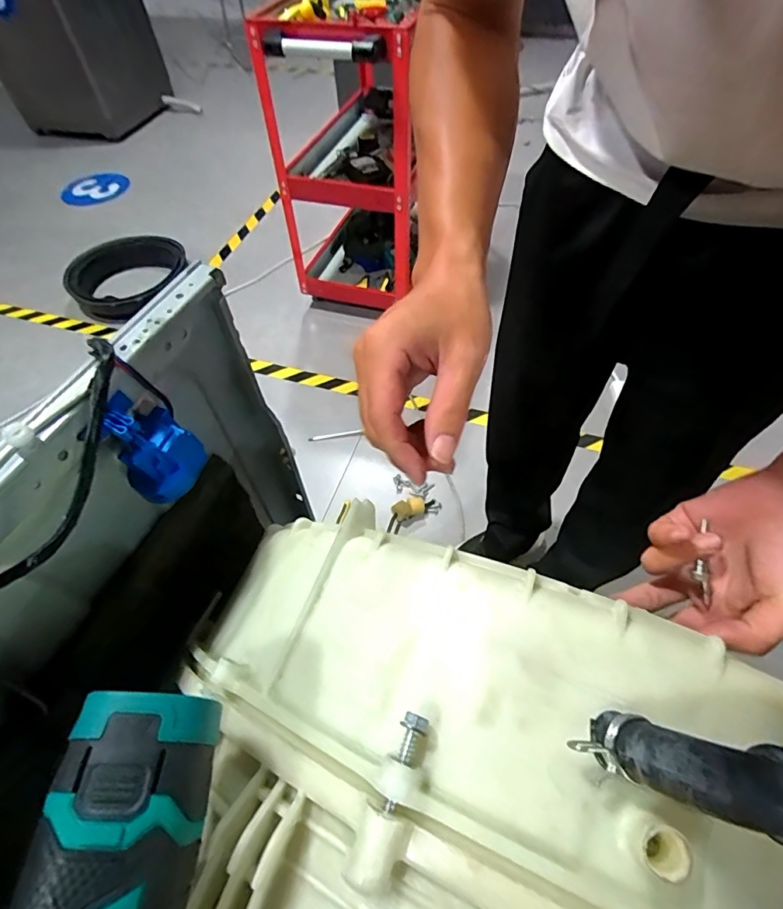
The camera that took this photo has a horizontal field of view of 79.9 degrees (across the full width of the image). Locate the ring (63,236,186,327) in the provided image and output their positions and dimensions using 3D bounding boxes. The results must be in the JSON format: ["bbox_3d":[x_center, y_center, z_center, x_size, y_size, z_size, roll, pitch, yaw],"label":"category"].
[{"bbox_3d":[-0.917,-0.632,1.628,0.390,0.106,0.419,-1,55,2],"label":"ring"}]

